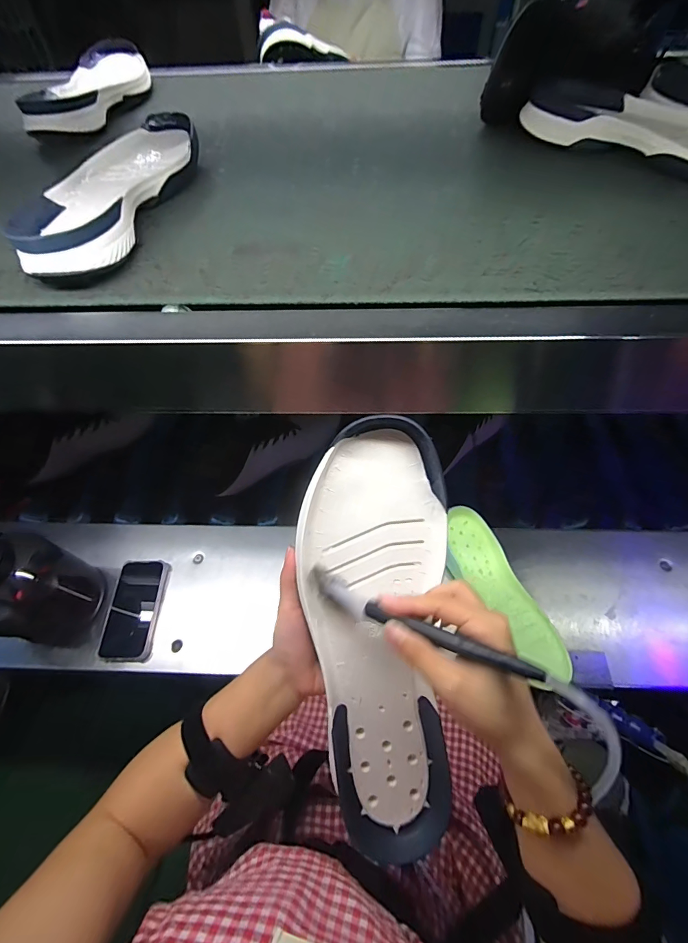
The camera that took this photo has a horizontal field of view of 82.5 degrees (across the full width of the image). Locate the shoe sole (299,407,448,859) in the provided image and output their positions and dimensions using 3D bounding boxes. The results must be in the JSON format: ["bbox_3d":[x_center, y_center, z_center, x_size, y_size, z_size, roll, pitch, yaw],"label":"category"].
[{"bbox_3d":[0.026,0.131,0.318,0.114,0.028,0.337,-1,90,2],"label":"shoe sole"}]

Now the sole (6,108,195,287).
[{"bbox_3d":[-0.263,-0.336,0.453,0.117,0.052,0.345,4,64,8],"label":"sole"}]

